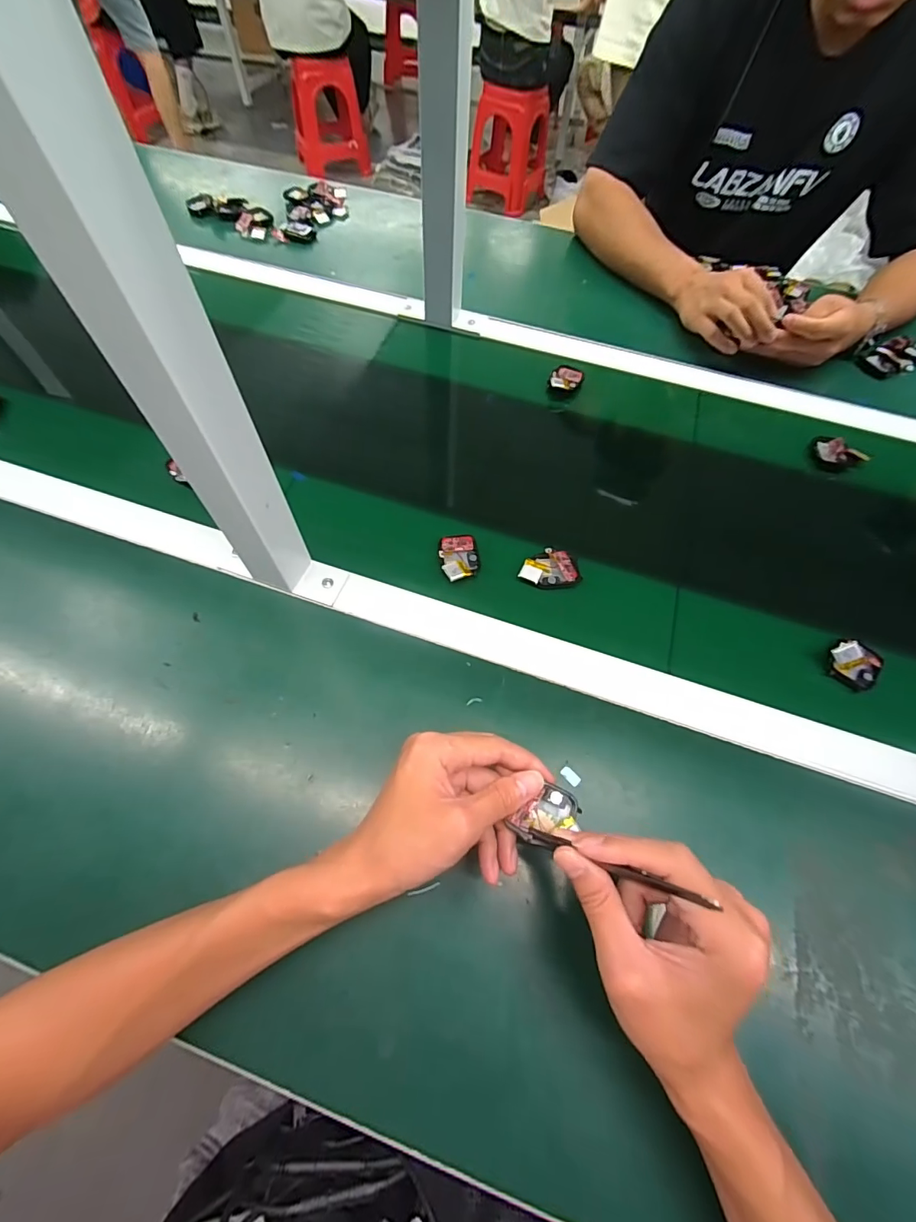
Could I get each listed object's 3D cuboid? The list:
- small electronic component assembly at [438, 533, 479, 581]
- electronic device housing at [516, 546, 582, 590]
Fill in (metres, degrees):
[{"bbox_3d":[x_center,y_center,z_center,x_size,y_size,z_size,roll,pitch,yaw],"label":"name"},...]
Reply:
[{"bbox_3d":[0.002,-0.052,0.442,0.037,0.012,0.053,-6,62,-6],"label":"small electronic component assembly"},{"bbox_3d":[0.088,-0.039,0.442,0.058,0.019,0.035,-6,62,-6],"label":"electronic device housing"}]

